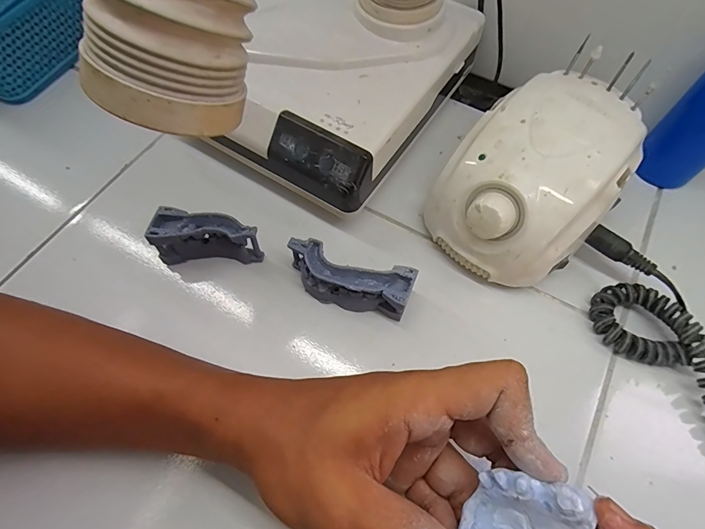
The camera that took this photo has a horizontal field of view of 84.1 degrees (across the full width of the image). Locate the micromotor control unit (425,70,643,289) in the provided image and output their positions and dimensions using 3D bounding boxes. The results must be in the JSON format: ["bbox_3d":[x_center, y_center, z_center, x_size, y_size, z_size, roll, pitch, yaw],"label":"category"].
[{"bbox_3d":[0.127,-0.057,0.278,0.100,0.084,0.135,39,69,17],"label":"micromotor control unit"}]

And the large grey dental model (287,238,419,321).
[{"bbox_3d":[-0.003,0.013,0.273,0.086,0.036,0.030,16,64,7],"label":"large grey dental model"}]

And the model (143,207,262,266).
[{"bbox_3d":[-0.102,-0.018,0.281,0.069,0.036,0.029,5,64,2],"label":"model"}]

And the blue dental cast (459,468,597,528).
[{"bbox_3d":[0.066,0.114,0.158,0.036,0.027,0.056,25,66,11],"label":"blue dental cast"}]

